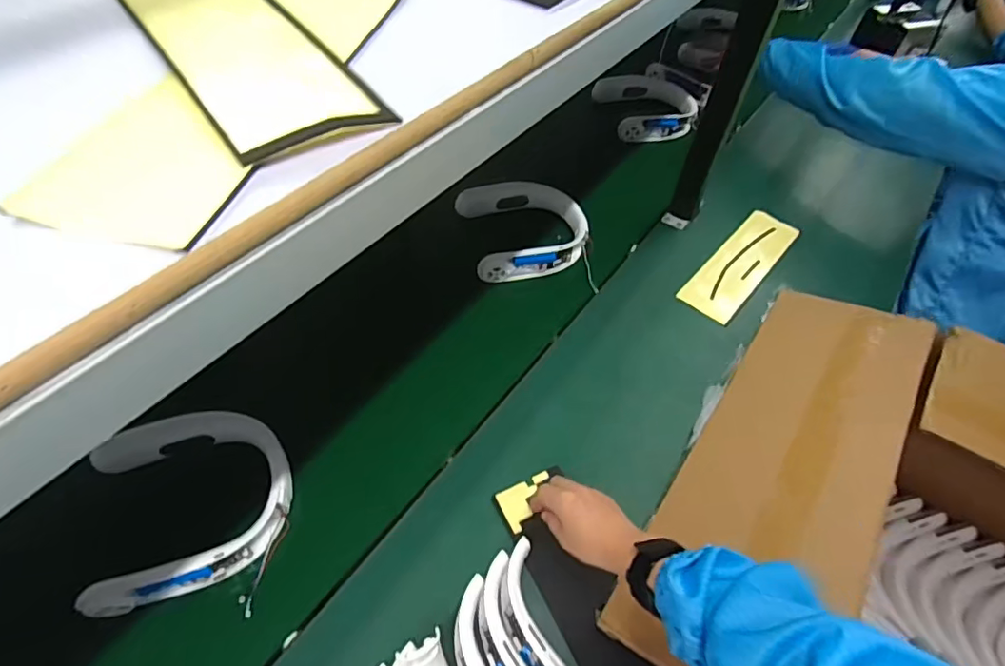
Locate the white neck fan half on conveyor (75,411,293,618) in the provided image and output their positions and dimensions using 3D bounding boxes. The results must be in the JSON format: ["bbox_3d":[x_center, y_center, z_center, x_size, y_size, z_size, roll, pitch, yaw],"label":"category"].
[{"bbox_3d":[-0.335,0.177,0.590,0.193,0.055,0.182,-17,55,-17],"label":"white neck fan half on conveyor"}]

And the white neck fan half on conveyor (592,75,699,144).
[{"bbox_3d":[0.318,-0.486,1.172,0.196,0.049,0.187,-7,53,-9],"label":"white neck fan half on conveyor"}]

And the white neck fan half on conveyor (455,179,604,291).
[{"bbox_3d":[0.039,-0.170,0.900,0.191,0.046,0.213,-9,53,-12],"label":"white neck fan half on conveyor"}]

